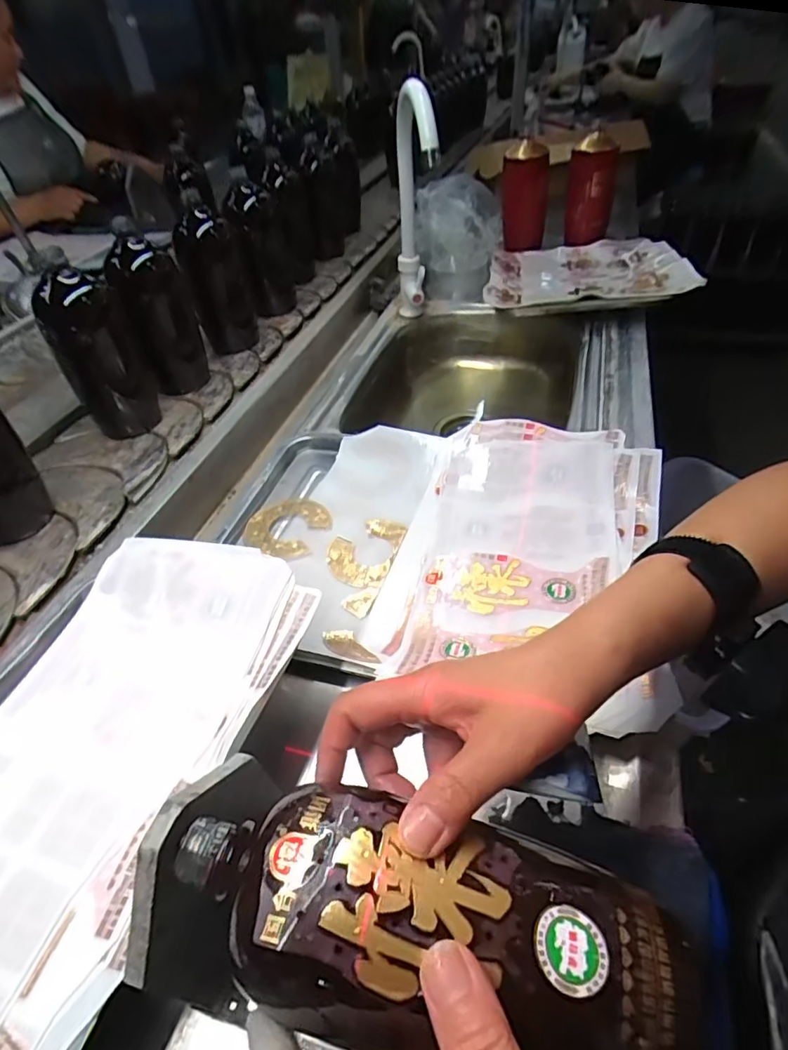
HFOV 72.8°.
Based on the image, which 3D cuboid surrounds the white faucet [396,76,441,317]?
[{"bbox_3d":[0.027,-0.433,0.755,0.038,0.354,0.096,-8,75,-2],"label":"white faucet"}]

